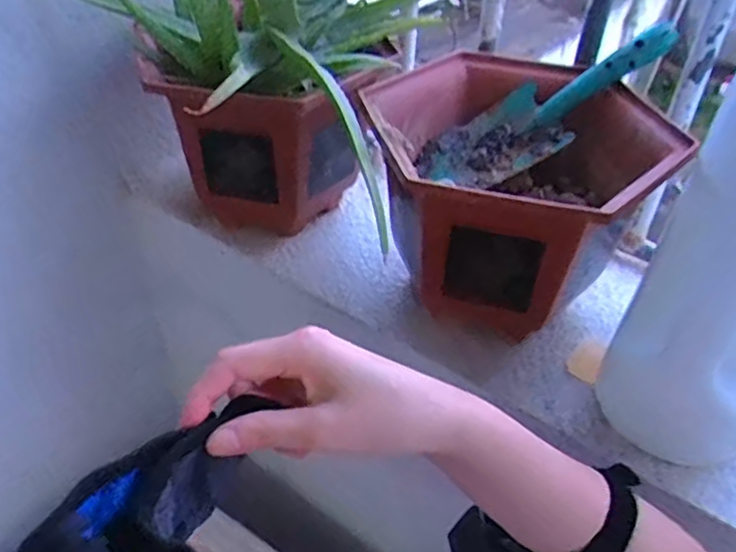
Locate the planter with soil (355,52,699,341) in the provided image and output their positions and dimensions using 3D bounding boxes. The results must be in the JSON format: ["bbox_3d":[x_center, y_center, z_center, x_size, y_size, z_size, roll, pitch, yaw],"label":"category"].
[{"bbox_3d":[0.109,-0.065,0.578,0.212,0.163,0.216,2,41,-2],"label":"planter with soil"}]

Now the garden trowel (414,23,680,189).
[{"bbox_3d":[0.155,-0.142,0.587,0.232,0.056,0.068,-30,38,18],"label":"garden trowel"}]

